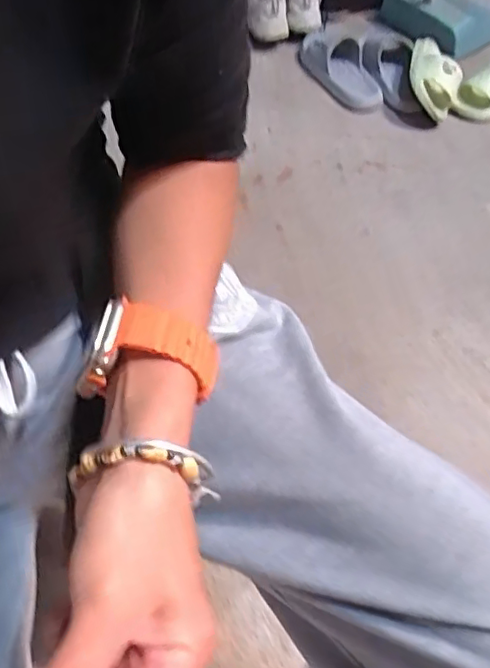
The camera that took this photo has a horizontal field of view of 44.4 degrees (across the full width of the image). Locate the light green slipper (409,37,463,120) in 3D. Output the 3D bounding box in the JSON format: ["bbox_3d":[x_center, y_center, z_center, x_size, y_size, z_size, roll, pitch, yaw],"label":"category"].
[{"bbox_3d":[0.374,-0.519,1.183,0.094,0.057,0.199,-2,69,-4],"label":"light green slipper"}]

